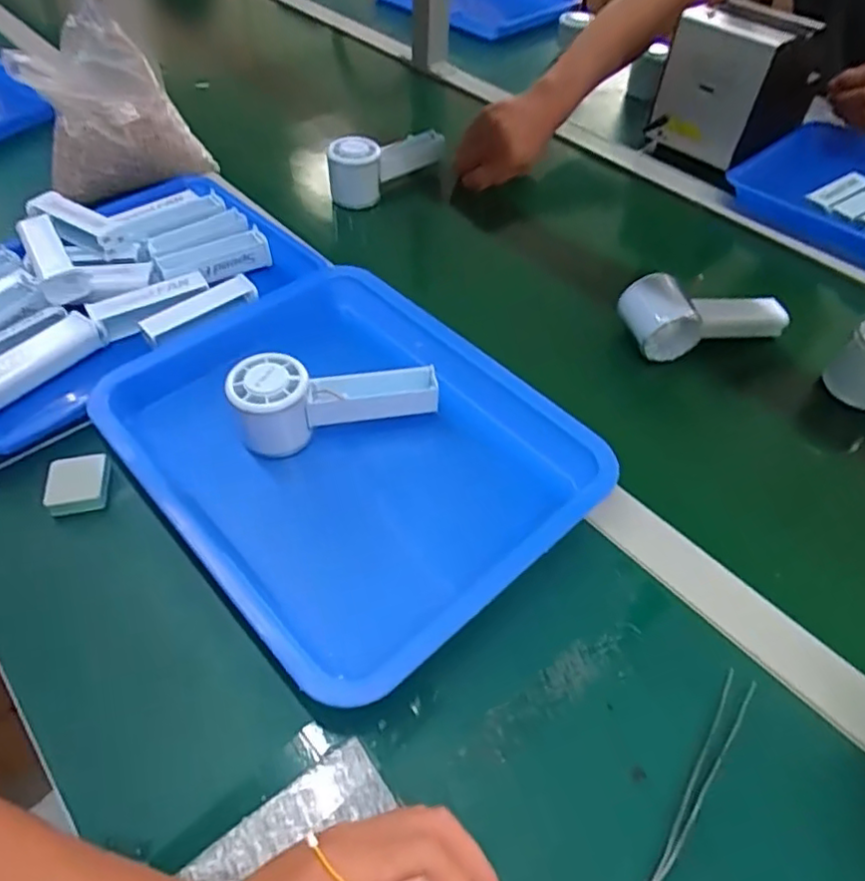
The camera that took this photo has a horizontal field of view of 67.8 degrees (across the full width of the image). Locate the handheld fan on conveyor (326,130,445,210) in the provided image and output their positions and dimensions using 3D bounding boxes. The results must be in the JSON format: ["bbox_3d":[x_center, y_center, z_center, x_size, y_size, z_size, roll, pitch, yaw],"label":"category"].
[{"bbox_3d":[-0.053,-0.330,0.742,0.050,0.066,0.163,31,56,21],"label":"handheld fan on conveyor"}]

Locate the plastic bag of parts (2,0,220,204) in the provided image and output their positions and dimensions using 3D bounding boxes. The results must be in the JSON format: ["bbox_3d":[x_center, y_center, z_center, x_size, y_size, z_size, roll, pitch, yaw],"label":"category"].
[{"bbox_3d":[-0.344,-0.361,0.693,0.168,0.128,0.149,-20,54,-18],"label":"plastic bag of parts"}]

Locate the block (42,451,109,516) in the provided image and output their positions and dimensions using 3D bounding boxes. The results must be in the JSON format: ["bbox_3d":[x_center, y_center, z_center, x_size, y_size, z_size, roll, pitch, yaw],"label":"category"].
[{"bbox_3d":[-0.252,0.031,0.459,0.040,0.017,0.039,-10,51,-11],"label":"block"}]

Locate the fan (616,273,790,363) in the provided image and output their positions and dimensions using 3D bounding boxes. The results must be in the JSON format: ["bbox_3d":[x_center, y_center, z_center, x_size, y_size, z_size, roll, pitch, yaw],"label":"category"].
[{"bbox_3d":[0.246,-0.115,0.576,0.160,0.054,0.063,-8,51,-9],"label":"fan"}]

